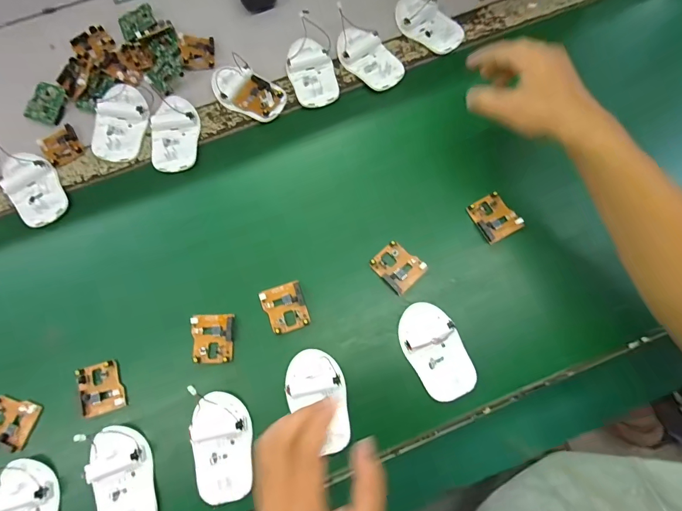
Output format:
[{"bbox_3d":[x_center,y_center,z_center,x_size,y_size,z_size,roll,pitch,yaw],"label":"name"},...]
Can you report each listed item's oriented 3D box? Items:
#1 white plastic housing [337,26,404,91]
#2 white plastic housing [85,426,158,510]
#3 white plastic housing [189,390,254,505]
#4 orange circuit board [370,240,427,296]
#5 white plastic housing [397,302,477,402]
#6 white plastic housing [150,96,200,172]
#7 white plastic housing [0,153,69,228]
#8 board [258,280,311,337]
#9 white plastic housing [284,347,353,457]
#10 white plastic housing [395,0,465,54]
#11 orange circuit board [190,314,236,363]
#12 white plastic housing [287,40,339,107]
[{"bbox_3d":[0.038,-0.252,0.474,0.056,0.019,0.090,-39,76,-9],"label":"white plastic housing"},{"bbox_3d":[-0.211,0.215,0.356,0.053,0.025,0.096,-16,74,-3],"label":"white plastic housing"},{"bbox_3d":[-0.116,0.185,0.363,0.055,0.023,0.096,-9,74,-1],"label":"white plastic housing"},{"bbox_3d":[0.063,0.012,0.410,0.045,0.006,0.050,-43,77,-10],"label":"orange circuit board"},{"bbox_3d":[0.097,0.096,0.383,0.056,0.024,0.097,-30,75,-6],"label":"white plastic housing"},{"bbox_3d":[-0.203,-0.149,0.452,0.057,0.012,0.099,-1,74,2],"label":"white plastic housing"},{"bbox_3d":[-0.360,-0.076,0.435,0.056,0.018,0.091,-31,75,-7],"label":"white plastic housing"},{"bbox_3d":[-0.060,0.056,0.403,0.046,0.008,0.051,-19,74,-3],"label":"board"},{"bbox_3d":[-0.024,0.144,0.371,0.058,0.015,0.096,-9,74,-1],"label":"white plastic housing"},{"bbox_3d":[0.113,-0.302,0.481,0.098,0.021,0.050,40,79,12],"label":"white plastic housing"},{"bbox_3d":[-0.136,0.087,0.396,0.044,0.008,0.050,-2,74,1],"label":"orange circuit board"},{"bbox_3d":[-0.036,-0.229,0.469,0.057,0.018,0.090,-18,74,-3],"label":"white plastic housing"}]

